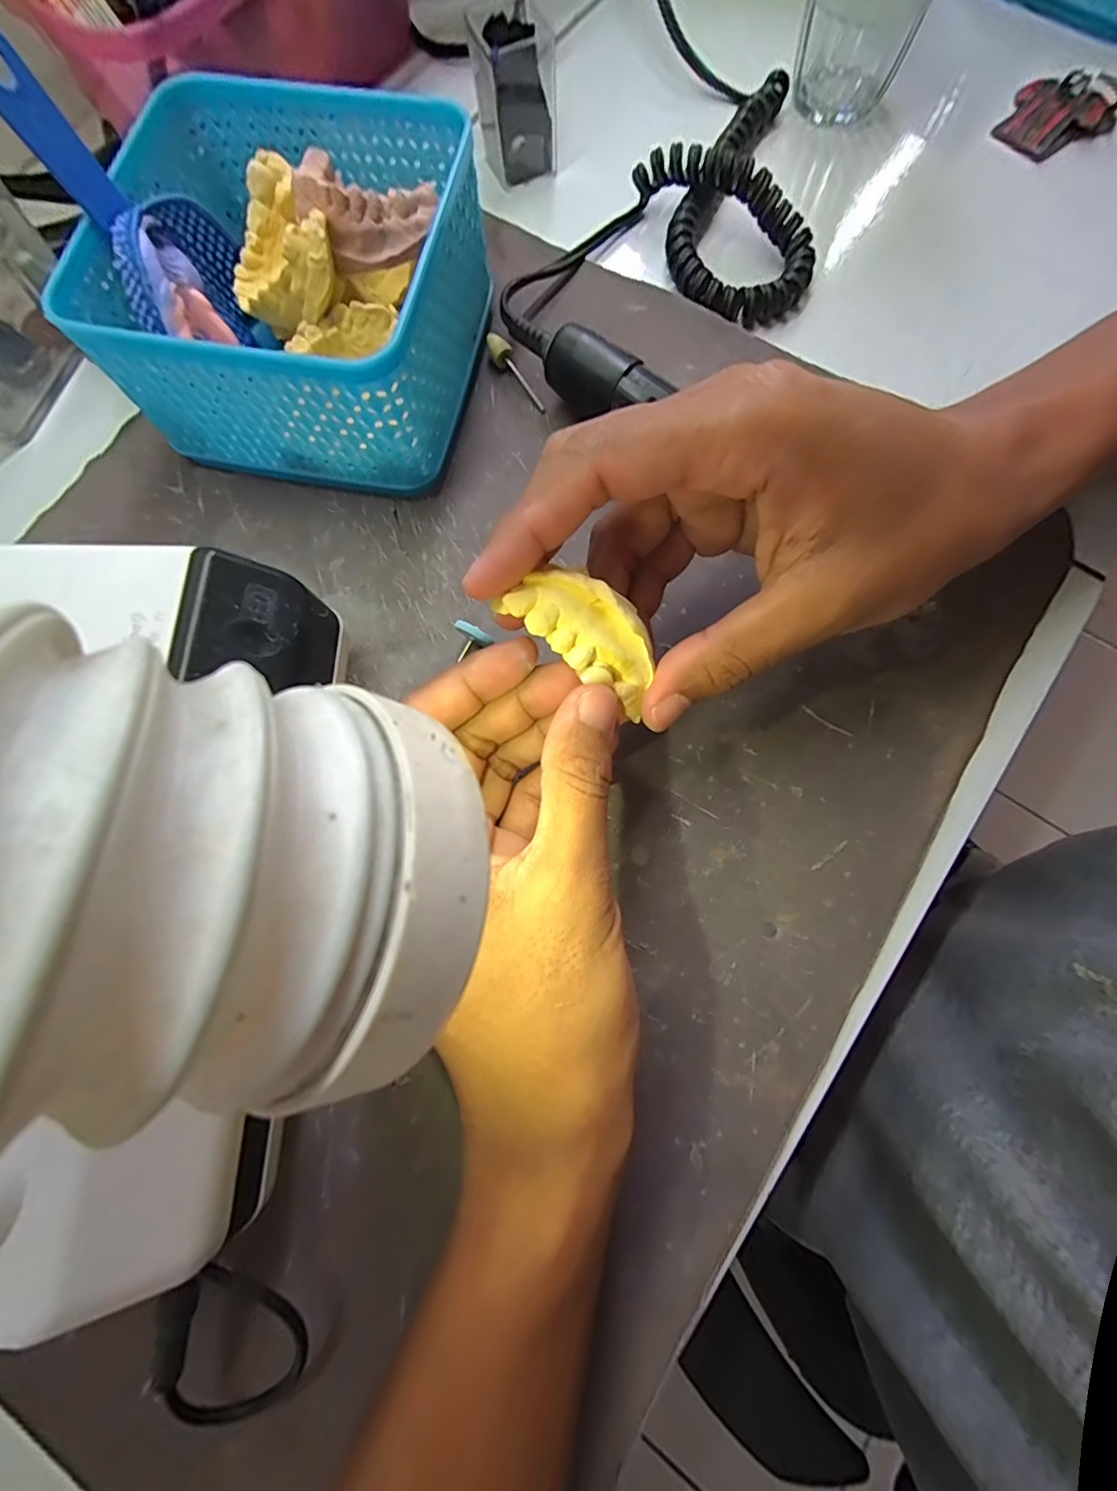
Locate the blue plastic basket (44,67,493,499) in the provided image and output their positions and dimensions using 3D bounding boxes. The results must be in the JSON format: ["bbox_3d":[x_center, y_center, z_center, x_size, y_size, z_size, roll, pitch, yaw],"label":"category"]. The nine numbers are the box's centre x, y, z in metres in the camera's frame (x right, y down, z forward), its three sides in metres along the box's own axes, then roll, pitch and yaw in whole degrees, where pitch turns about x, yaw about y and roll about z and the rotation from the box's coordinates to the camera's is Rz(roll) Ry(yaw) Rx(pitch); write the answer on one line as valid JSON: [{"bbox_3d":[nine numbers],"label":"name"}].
[{"bbox_3d":[-0.108,-0.189,0.216,0.139,0.063,0.134,9,77,4],"label":"blue plastic basket"}]

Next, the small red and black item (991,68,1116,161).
[{"bbox_3d":[0.262,-0.336,0.268,0.053,0.016,0.042,-24,78,-6],"label":"small red and black item"}]

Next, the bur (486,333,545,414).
[{"bbox_3d":[-0.021,-0.174,0.238,0.009,0.009,0.044,-28,78,-5],"label":"bur"}]

